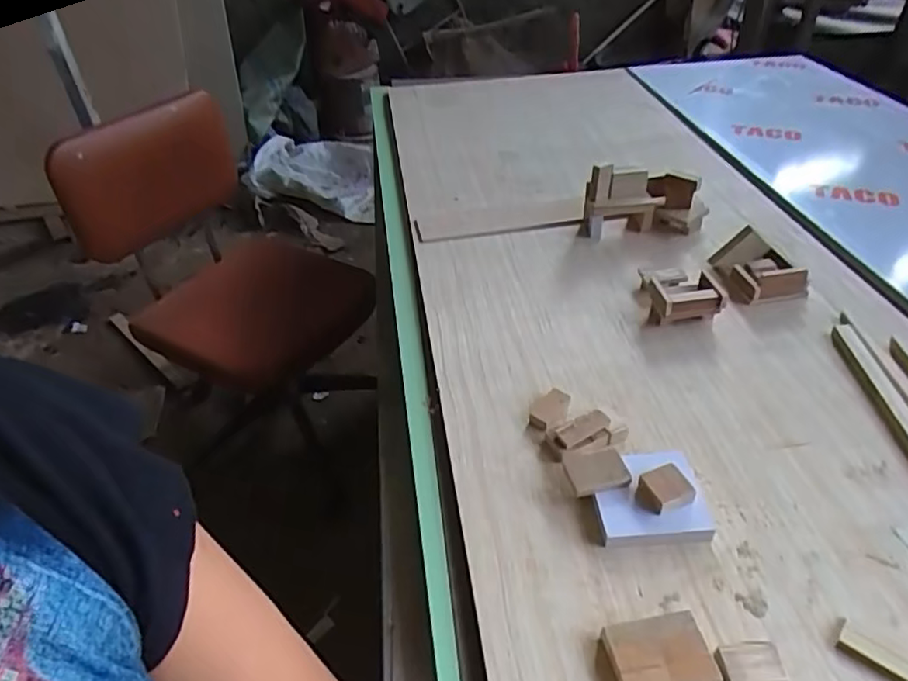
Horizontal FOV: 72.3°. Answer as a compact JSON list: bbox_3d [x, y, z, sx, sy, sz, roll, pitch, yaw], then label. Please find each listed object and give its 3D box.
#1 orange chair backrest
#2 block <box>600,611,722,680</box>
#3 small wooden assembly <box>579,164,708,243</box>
[{"bbox_3d":[-0.636,-0.346,1.305,0.371,0.234,0.043,-32,27,-20],"label":"orange chair backrest"},{"bbox_3d":[0.173,0.269,0.530,0.085,0.020,0.062,-5,39,-5],"label":"block"},{"bbox_3d":[0.333,-0.249,1.092,0.215,0.106,0.094,-3,39,-3],"label":"small wooden assembly"}]

